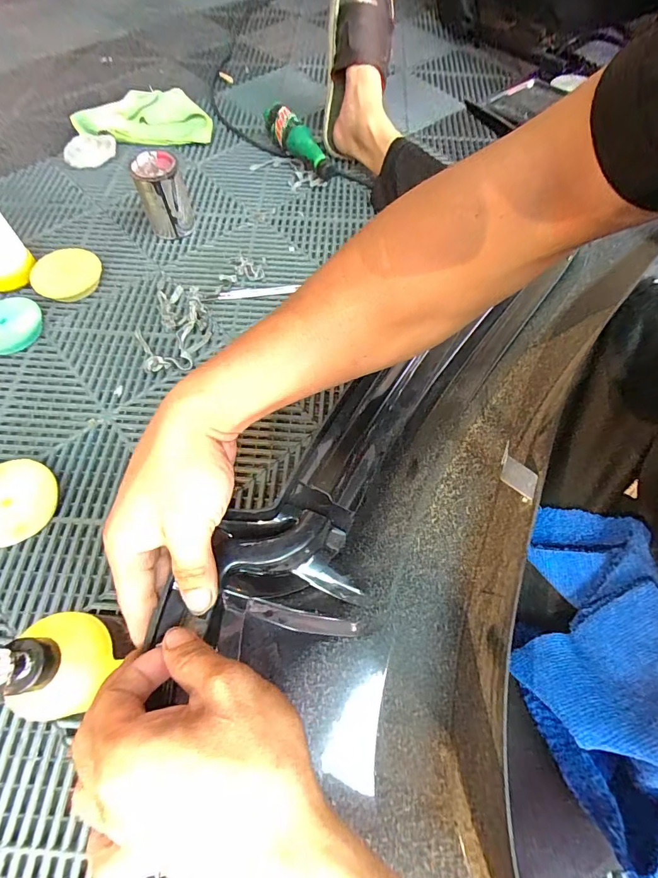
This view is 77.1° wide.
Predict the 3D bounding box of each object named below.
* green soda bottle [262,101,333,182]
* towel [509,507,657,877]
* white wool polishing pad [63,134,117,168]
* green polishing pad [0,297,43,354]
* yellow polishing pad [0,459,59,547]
[{"bbox_3d":[-0.061,-0.551,0.767,0.055,0.069,0.189,-30,68,-15],"label":"green soda bottle"},{"bbox_3d":[0.197,0.159,0.265,0.131,0.063,0.236,-14,63,-8],"label":"towel"},{"bbox_3d":[-0.455,-0.549,0.787,0.095,0.024,0.080,-26,67,-14],"label":"white wool polishing pad"},{"bbox_3d":[-0.456,-0.156,0.588,0.096,0.033,0.090,-37,70,-18],"label":"green polishing pad"},{"bbox_3d":[-0.360,0.076,0.472,0.097,0.036,0.096,-14,64,-9],"label":"yellow polishing pad"}]

